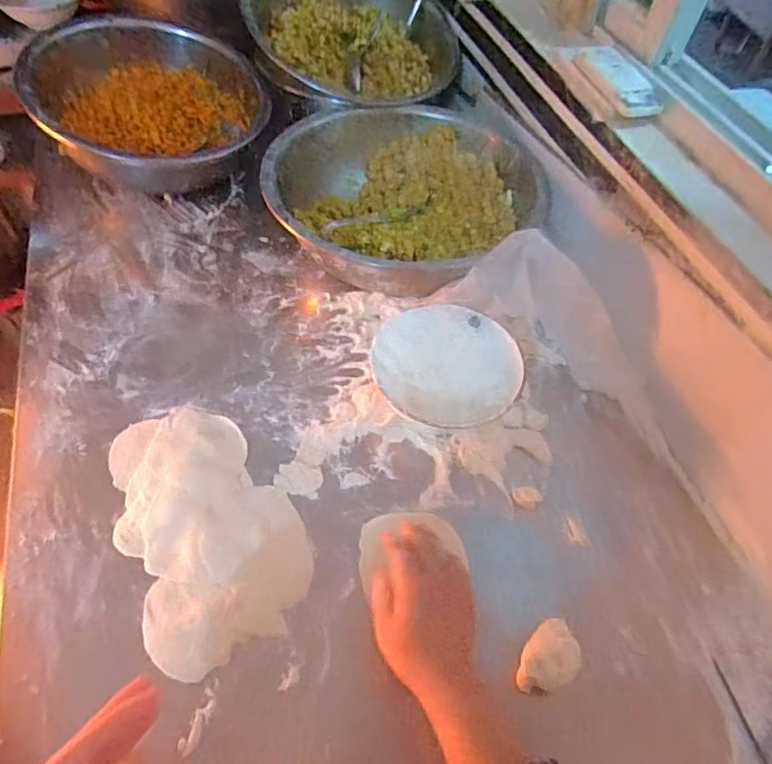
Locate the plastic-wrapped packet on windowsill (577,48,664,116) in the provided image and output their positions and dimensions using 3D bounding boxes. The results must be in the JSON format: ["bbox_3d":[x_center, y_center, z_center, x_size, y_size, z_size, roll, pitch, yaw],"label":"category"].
[{"bbox_3d":[0.285,-0.376,0.685,0.057,0.024,0.134,-9,55,-11],"label":"plastic-wrapped packet on windowsill"}]

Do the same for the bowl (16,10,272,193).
[{"bbox_3d":[-0.363,-0.427,0.873,0.327,0.154,0.327,2,54,-3],"label":"bowl"}]

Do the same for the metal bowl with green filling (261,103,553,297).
[{"bbox_3d":[0.025,-0.266,0.800,0.360,0.103,0.364,2,54,-3],"label":"metal bowl with green filling"}]

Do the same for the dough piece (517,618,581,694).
[{"bbox_3d":[0.149,0.246,0.494,0.072,0.028,0.043,-36,64,-27],"label":"dough piece"}]

